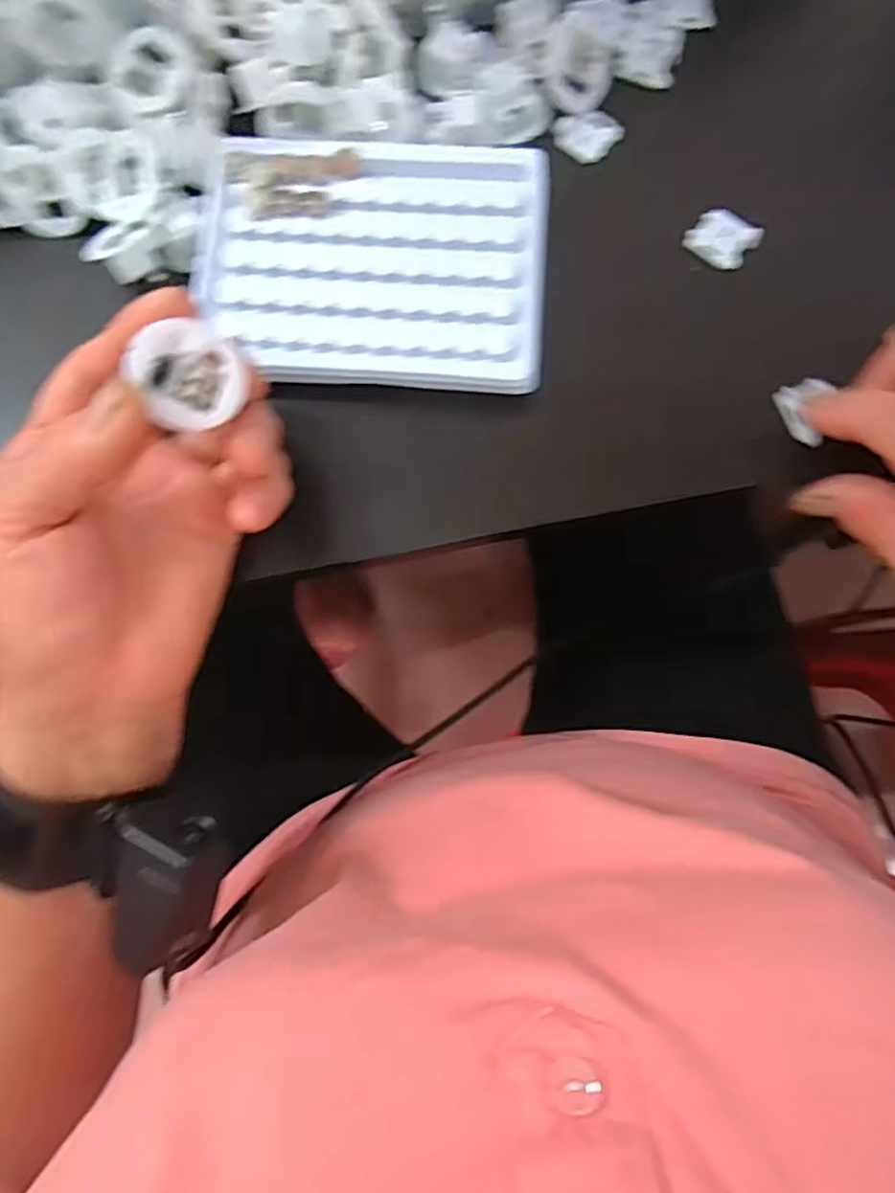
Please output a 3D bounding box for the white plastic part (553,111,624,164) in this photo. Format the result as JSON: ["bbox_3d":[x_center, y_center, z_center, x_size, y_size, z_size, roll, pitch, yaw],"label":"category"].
[{"bbox_3d":[0.060,-0.194,0.290,0.028,0.004,0.020,-13,81,0],"label":"white plastic part"}]

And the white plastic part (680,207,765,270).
[{"bbox_3d":[0.112,-0.146,0.279,0.026,0.008,0.020,39,86,7],"label":"white plastic part"}]

